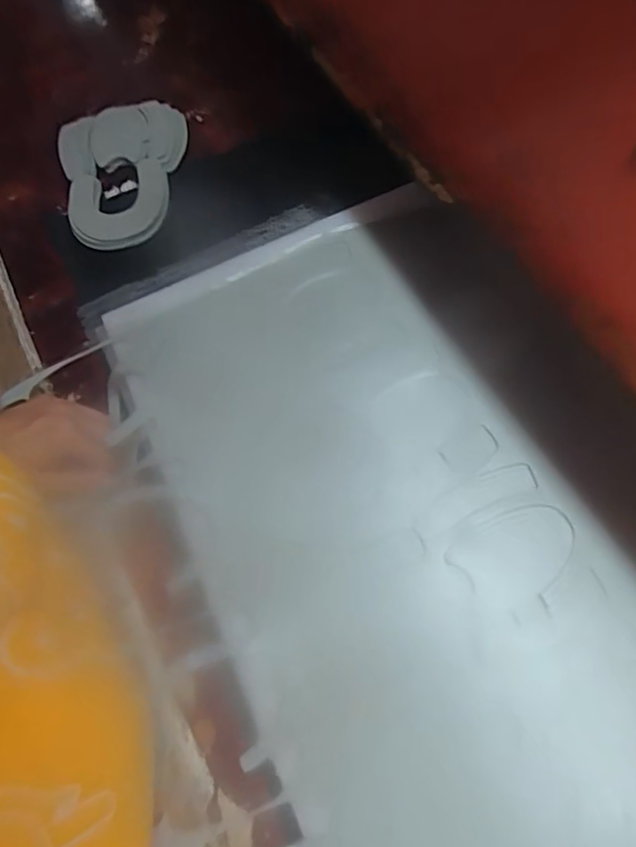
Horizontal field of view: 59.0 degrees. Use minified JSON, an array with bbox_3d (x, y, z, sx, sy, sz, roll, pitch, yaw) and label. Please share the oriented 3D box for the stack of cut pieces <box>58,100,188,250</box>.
[{"bbox_3d":[-0.185,-0.243,0.542,0.123,0.019,0.175,-14,69,-3],"label":"stack of cut pieces"}]

